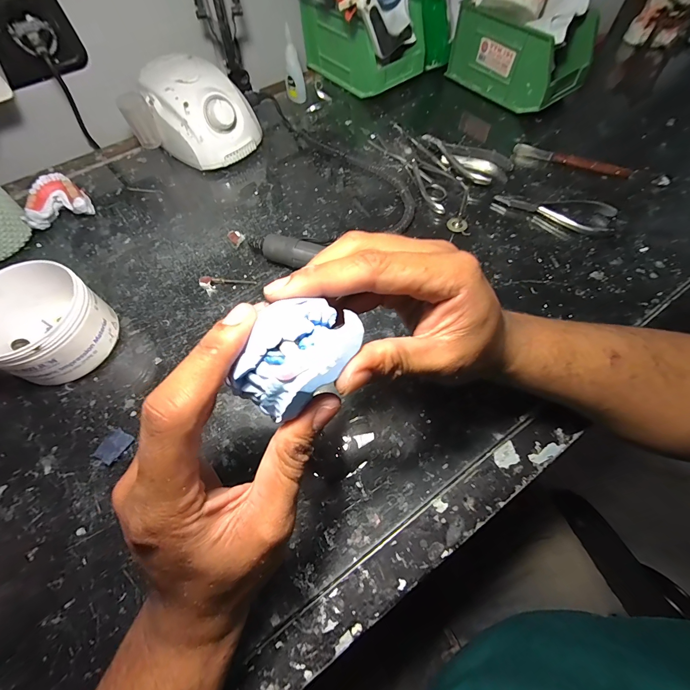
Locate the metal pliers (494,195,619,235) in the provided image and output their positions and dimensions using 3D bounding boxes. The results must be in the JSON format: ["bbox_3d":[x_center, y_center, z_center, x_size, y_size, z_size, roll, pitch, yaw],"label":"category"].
[{"bbox_3d":[0.235,-0.154,0.370,0.122,0.013,0.042,24,65,14],"label":"metal pliers"}]

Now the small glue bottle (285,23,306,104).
[{"bbox_3d":[-0.073,-0.391,0.464,0.024,0.082,0.022,-15,63,-6],"label":"small glue bottle"}]

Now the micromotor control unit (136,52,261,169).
[{"bbox_3d":[-0.187,-0.289,0.417,0.135,0.081,0.101,36,69,19],"label":"micromotor control unit"}]

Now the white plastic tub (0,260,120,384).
[{"bbox_3d":[-0.261,-0.017,0.288,0.093,0.061,0.085,-1,62,1],"label":"white plastic tub"}]

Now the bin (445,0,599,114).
[{"bbox_3d":[0.247,-0.414,0.464,0.097,0.082,0.168,-35,67,-15],"label":"bin"}]

